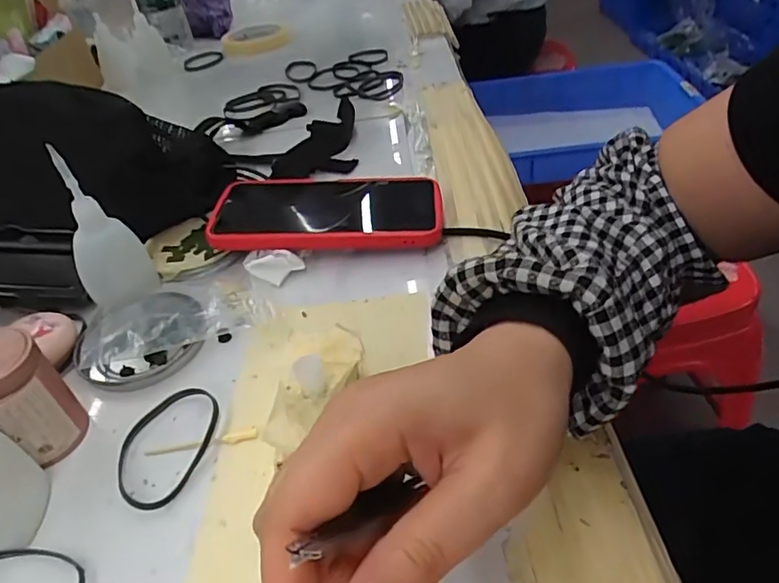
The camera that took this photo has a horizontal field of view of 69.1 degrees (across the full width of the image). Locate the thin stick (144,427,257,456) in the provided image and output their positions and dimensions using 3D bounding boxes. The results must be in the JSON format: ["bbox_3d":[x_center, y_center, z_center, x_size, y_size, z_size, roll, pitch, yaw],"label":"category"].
[{"bbox_3d":[-0.099,0.079,0.296,0.058,0.004,0.007,-10,40,-4],"label":"thin stick"}]

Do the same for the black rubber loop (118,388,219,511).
[{"bbox_3d":[-0.119,0.080,0.298,0.048,0.005,0.070,10,43,18],"label":"black rubber loop"}]

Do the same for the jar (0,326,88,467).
[{"bbox_3d":[-0.191,0.056,0.291,0.039,0.064,0.045,11,44,22],"label":"jar"}]

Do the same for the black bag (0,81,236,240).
[{"bbox_3d":[-0.261,-0.112,0.457,0.232,0.110,0.093,-1,40,6],"label":"black bag"}]

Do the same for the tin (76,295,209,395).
[{"bbox_3d":[-0.157,0.025,0.358,0.075,0.012,0.078,-4,40,3],"label":"tin"}]

